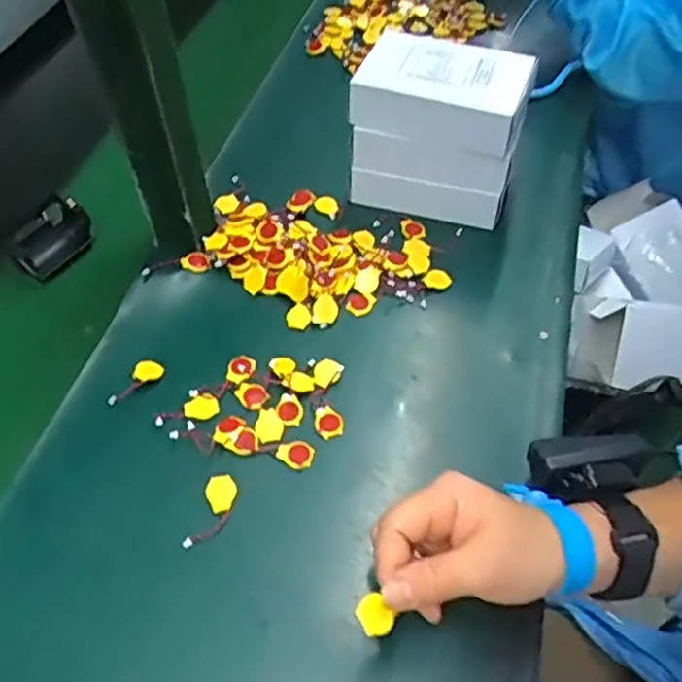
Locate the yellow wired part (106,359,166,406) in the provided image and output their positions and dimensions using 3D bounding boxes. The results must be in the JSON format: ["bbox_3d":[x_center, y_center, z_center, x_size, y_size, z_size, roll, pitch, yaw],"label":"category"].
[{"bbox_3d":[-0.155,0.029,0.509,0.046,0.010,0.017,-34,56,-20],"label":"yellow wired part"}]

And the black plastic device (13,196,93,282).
[{"bbox_3d":[-0.261,-0.091,0.612,0.047,0.035,0.073,36,61,26],"label":"black plastic device"}]

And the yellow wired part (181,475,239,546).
[{"bbox_3d":[-0.084,0.110,0.446,0.022,0.004,0.052,11,53,10],"label":"yellow wired part"}]

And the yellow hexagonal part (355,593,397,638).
[{"bbox_3d":[0.018,0.145,0.359,0.016,0.005,0.021,-34,79,-19],"label":"yellow hexagonal part"}]

